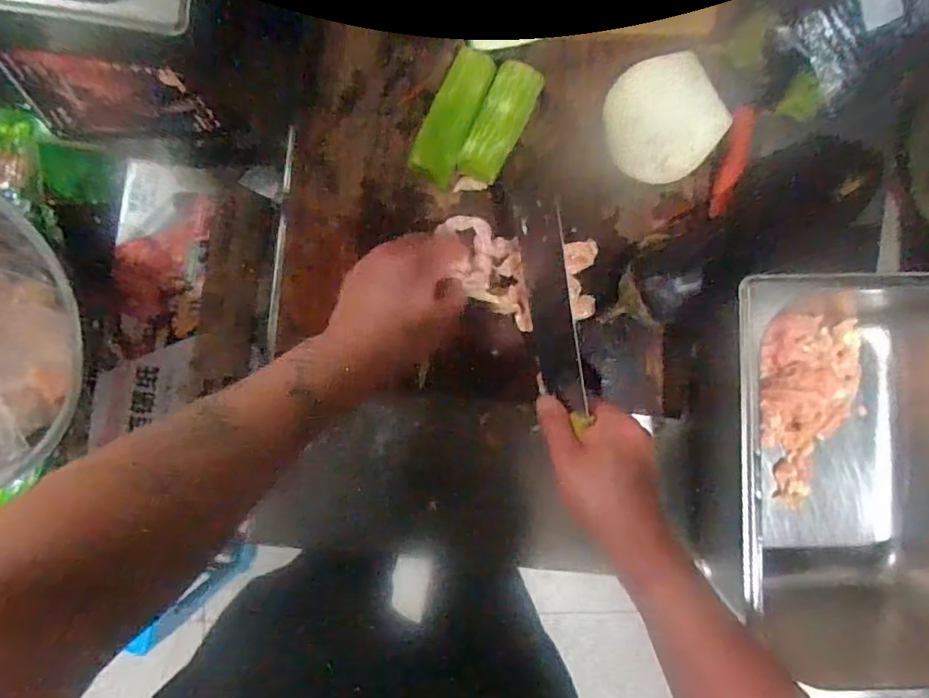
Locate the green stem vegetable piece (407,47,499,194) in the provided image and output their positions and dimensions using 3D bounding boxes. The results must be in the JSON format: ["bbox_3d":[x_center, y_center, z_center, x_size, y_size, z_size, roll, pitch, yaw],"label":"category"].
[{"bbox_3d":[-0.010,-0.203,0.486,0.038,0.031,0.114,23,90,-4],"label":"green stem vegetable piece"}]

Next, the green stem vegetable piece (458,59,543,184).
[{"bbox_3d":[0.030,-0.194,0.488,0.044,0.041,0.101,24,90,-4],"label":"green stem vegetable piece"}]

